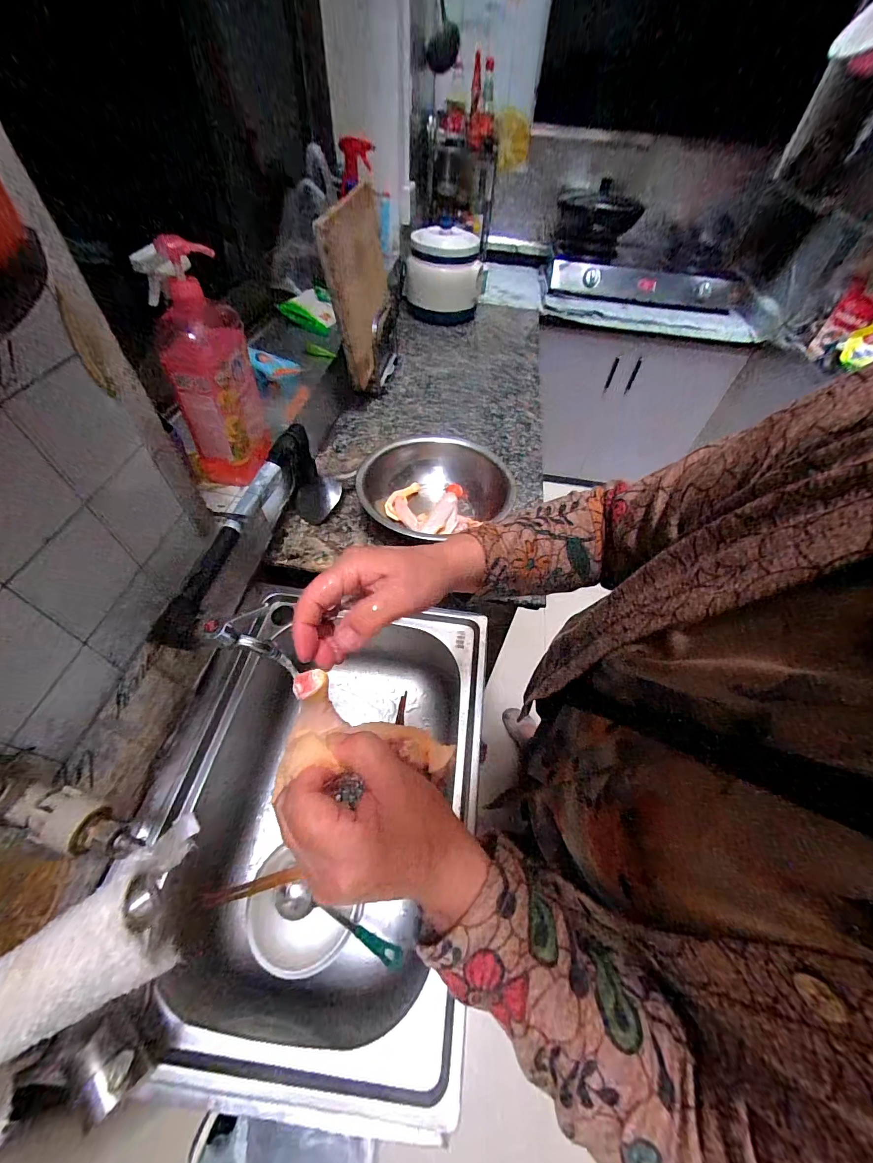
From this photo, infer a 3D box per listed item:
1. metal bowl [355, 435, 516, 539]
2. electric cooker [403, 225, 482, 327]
[{"bbox_3d":[-0.006,-0.166,0.741,0.272,0.079,0.252,2,53,-3],"label":"metal bowl"},{"bbox_3d":[0.022,-1.037,1.319,0.259,0.229,0.298,2,53,-3],"label":"electric cooker"}]

